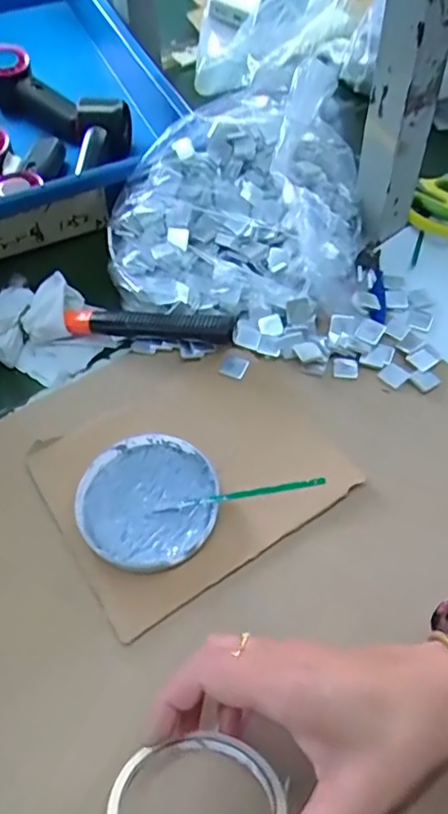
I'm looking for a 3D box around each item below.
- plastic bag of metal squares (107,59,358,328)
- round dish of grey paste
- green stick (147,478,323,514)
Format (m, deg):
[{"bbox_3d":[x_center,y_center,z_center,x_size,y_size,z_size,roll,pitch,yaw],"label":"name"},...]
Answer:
[{"bbox_3d":[0.011,-0.204,0.567,0.233,0.098,0.260,2,54,5],"label":"plastic bag of metal squares"},{"bbox_3d":[-0.053,0.069,0.429,0.099,0.018,0.098,-2,54,2],"label":"round dish of grey paste"},{"bbox_3d":[0.009,0.062,0.413,0.123,0.007,0.007,-13,52,18],"label":"green stick"}]

